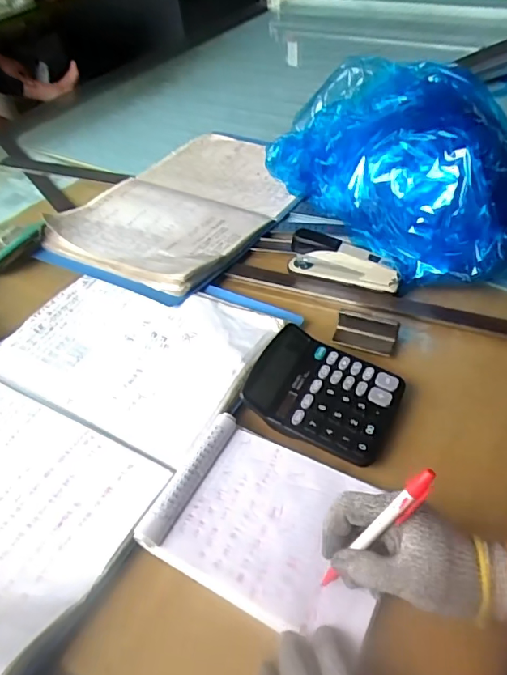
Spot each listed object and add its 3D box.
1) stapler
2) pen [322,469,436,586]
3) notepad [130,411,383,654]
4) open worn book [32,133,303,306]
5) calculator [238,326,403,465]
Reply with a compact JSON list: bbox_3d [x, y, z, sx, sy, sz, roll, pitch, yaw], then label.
[{"bbox_3d":[0.115,-0.098,0.638,0.143,0.054,0.030,17,51,21],"label":"stapler"},{"bbox_3d":[0.088,0.136,0.353,0.008,0.124,0.014,10,33,-41],"label":"pen"},{"bbox_3d":[0.015,0.158,0.433,0.201,0.016,0.141,21,53,24],"label":"notepad"},{"bbox_3d":[-0.106,-0.234,0.821,0.334,0.042,0.450,25,55,28],"label":"open worn book"},{"bbox_3d":[0.069,0.057,0.513,0.150,0.030,0.119,19,52,22],"label":"calculator"}]

